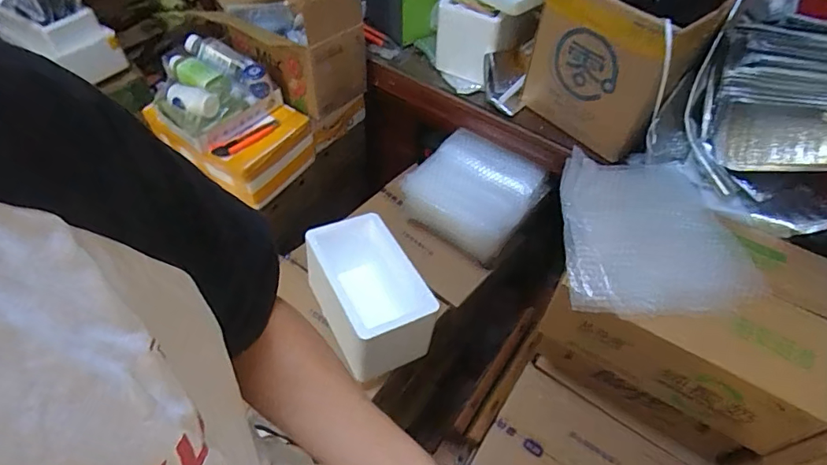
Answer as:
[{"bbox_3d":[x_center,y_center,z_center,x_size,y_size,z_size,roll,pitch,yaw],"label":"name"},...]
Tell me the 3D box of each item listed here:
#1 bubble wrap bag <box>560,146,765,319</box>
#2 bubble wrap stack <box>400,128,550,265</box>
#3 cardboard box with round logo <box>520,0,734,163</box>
[{"bbox_3d":[0.393,-0.005,0.815,0.277,0.064,0.318,1,53,-2],"label":"bubble wrap bag"},{"bbox_3d":[0.140,-0.087,1.154,0.275,0.159,0.232,32,59,20],"label":"bubble wrap stack"},{"bbox_3d":[0.387,-0.341,0.955,0.281,0.288,0.179,36,60,22],"label":"cardboard box with round logo"}]

